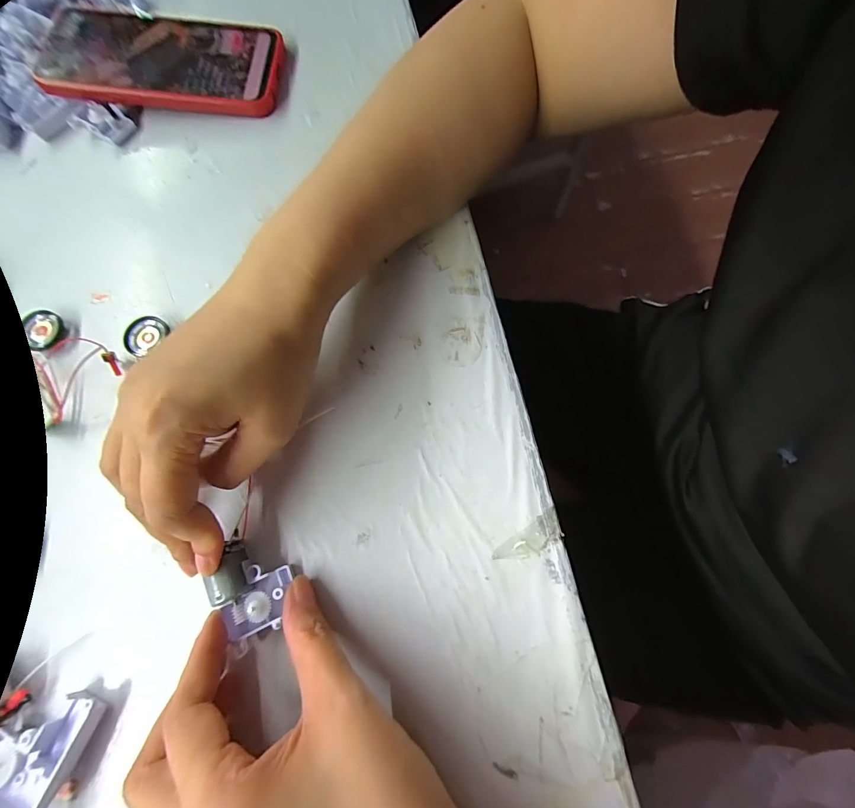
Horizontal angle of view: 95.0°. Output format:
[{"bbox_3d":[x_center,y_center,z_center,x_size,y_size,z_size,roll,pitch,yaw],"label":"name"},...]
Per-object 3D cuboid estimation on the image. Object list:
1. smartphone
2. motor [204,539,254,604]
[{"bbox_3d":[-0.190,-0.249,0.285,0.164,0.012,0.072,5,76,-3],"label":"smartphone"},{"bbox_3d":[-0.098,0.083,0.192,0.017,0.017,0.026,-28,75,-8],"label":"motor"}]

